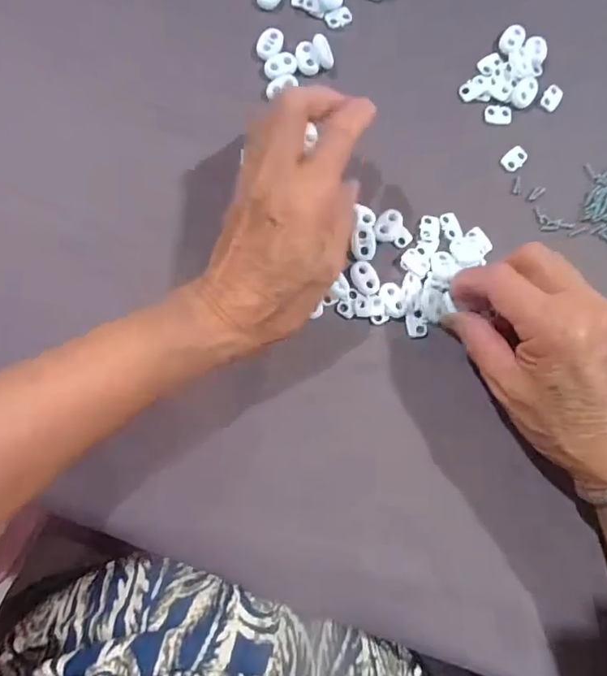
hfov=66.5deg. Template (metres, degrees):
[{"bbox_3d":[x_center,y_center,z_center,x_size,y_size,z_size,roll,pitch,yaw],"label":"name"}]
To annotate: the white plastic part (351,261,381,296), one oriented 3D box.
[{"bbox_3d":[0.039,-0.038,0.289,0.015,0.004,0.022,-21,83,-9],"label":"white plastic part"}]

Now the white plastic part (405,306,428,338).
[{"bbox_3d":[0.071,-0.010,0.290,0.013,0.004,0.020,-9,92,10],"label":"white plastic part"}]

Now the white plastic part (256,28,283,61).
[{"bbox_3d":[-0.023,-0.197,0.313,0.015,0.007,0.024,20,79,-2],"label":"white plastic part"}]

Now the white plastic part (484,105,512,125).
[{"bbox_3d":[0.135,-0.155,0.319,0.018,0.004,0.013,4,82,-4],"label":"white plastic part"}]

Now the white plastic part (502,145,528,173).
[{"bbox_3d":[0.145,-0.122,0.316,0.019,0.004,0.013,-41,86,-10],"label":"white plastic part"}]

